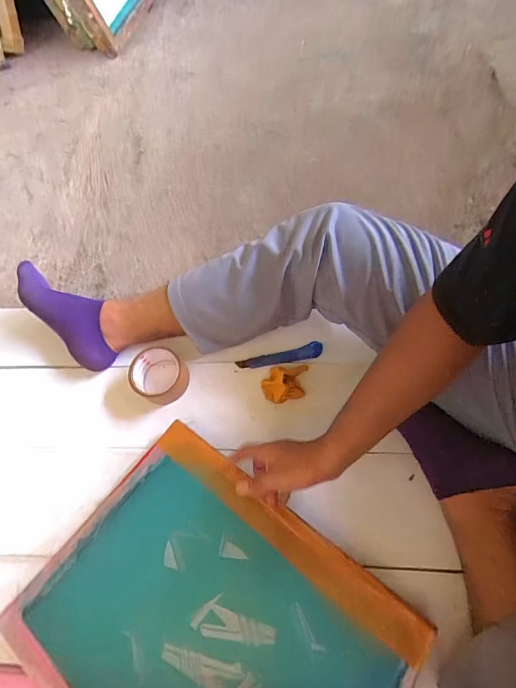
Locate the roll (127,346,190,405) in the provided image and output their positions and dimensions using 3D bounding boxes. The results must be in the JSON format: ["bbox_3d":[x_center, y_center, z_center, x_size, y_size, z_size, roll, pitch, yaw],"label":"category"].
[{"bbox_3d":[-0.172,0.055,0.688,0.100,0.047,0.092,-1,64,2],"label":"roll"}]

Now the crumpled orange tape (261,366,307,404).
[{"bbox_3d":[0.045,0.067,0.671,0.076,0.048,0.060,-3,64,1],"label":"crumpled orange tape"}]

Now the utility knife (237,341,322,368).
[{"bbox_3d":[0.040,0.025,0.710,0.153,0.015,0.025,-12,64,-4],"label":"utility knife"}]

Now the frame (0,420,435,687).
[{"bbox_3d":[-0.060,0.354,0.497,0.443,0.028,0.341,33,69,17],"label":"frame"}]

